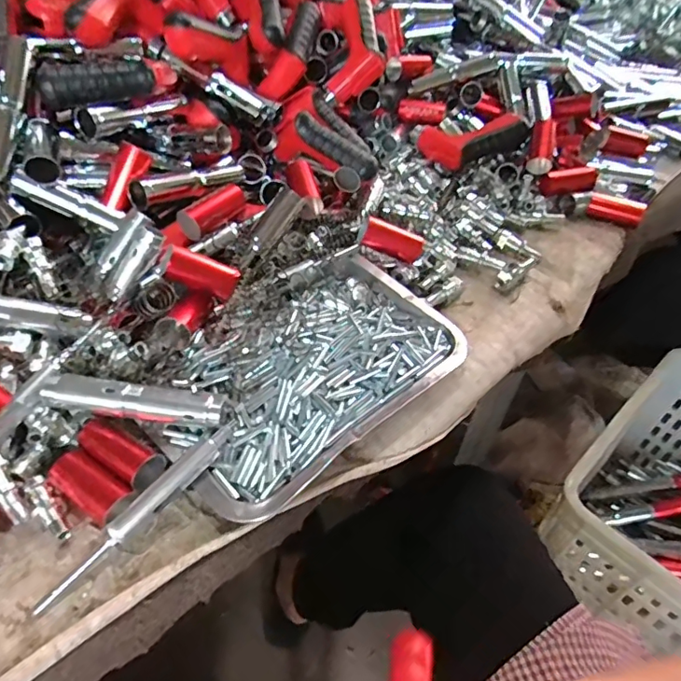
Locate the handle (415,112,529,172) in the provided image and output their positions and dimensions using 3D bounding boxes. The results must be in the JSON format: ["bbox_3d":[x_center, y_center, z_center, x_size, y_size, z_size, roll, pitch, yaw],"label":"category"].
[{"bbox_3d":[0.167,-0.260,0.673,0.126,0.051,0.069,-8,47,-11],"label":"handle"}]

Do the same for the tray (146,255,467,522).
[{"bbox_3d":[-0.023,0.024,0.434,0.160,0.039,0.257,37,55,28],"label":"tray"}]

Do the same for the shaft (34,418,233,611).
[{"bbox_3d":[-0.132,0.115,0.352,0.015,0.022,0.160,36,67,27],"label":"shaft"}]

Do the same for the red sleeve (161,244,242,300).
[{"bbox_3d":[-0.120,-0.059,0.445,0.062,0.028,0.027,22,38,-30],"label":"red sleeve"}]

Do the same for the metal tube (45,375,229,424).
[{"bbox_3d":[-0.149,0.046,0.382,0.129,0.023,0.020,6,46,3],"label":"metal tube"}]

